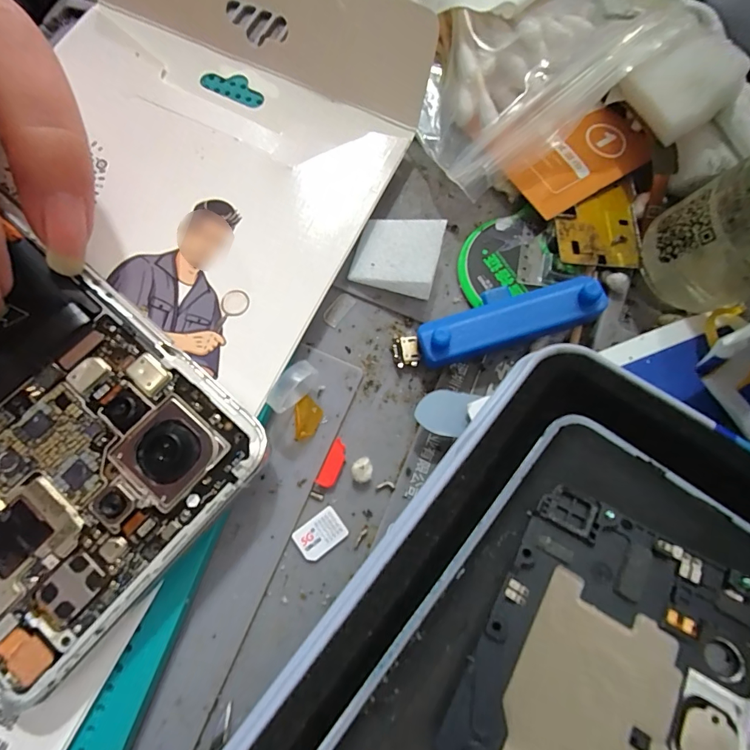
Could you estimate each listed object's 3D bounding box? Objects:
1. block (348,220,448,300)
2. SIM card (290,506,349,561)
[{"bbox_3d":[0.006,-0.036,0.117,0.024,0.010,0.020,15,76,3],"label":"block"},{"bbox_3d":[-0.014,0.041,0.103,0.012,0.004,0.009,-36,81,-11],"label":"SIM card"}]

